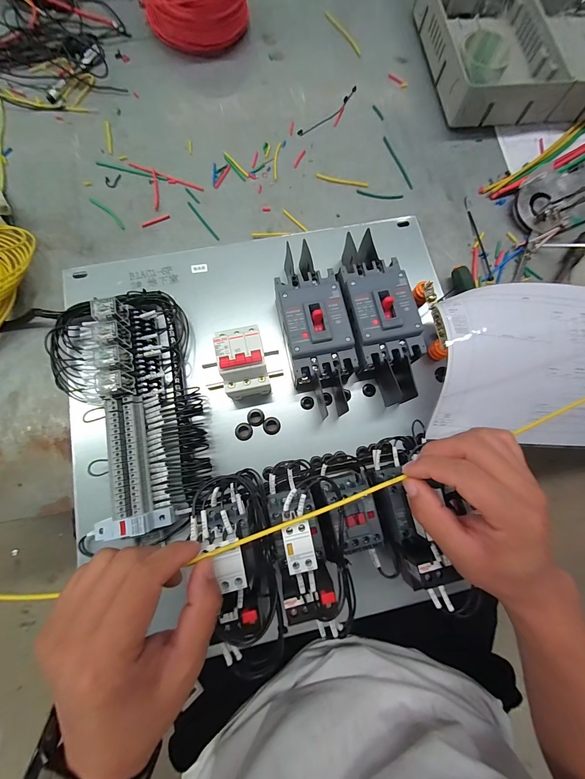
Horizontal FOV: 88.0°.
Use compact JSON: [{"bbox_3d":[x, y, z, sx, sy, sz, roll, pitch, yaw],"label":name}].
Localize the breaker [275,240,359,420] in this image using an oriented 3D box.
[{"bbox_3d":[0.029,-0.065,0.375,0.082,0.061,0.200,-14,90,-5],"label":"breaker"}]

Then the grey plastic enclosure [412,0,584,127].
[{"bbox_3d":[0.423,-0.727,0.565,0.375,0.074,0.510,-9,76,-4],"label":"grey plastic enclosure"}]

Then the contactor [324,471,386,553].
[{"bbox_3d":[0.059,0.129,0.328,0.046,0.083,0.066,-8,76,-4],"label":"contactor"}]

